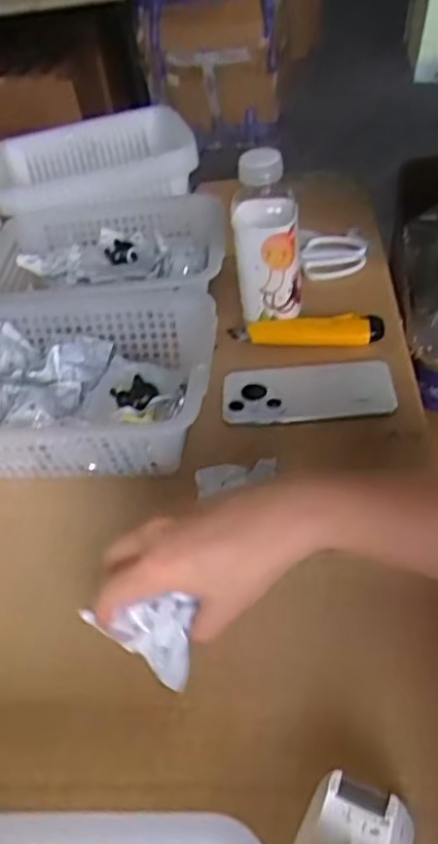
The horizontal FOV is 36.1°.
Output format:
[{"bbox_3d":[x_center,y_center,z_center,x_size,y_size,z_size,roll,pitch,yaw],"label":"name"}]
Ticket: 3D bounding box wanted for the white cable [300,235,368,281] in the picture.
[{"bbox_3d":[0.138,-0.200,0.810,0.073,0.019,0.074,0,43,10],"label":"white cable"}]

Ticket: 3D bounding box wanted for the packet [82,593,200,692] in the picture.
[{"bbox_3d":[-0.046,0.130,0.443,0.080,0.020,0.049,30,94,13],"label":"packet"}]

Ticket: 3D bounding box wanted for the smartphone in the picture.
[{"bbox_3d":[0.083,-0.033,0.637,0.156,0.015,0.078,-3,43,6],"label":"smartphone"}]

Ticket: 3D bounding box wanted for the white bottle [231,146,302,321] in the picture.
[{"bbox_3d":[0.049,-0.177,0.675,0.065,0.177,0.055,-7,43,3],"label":"white bottle"}]

